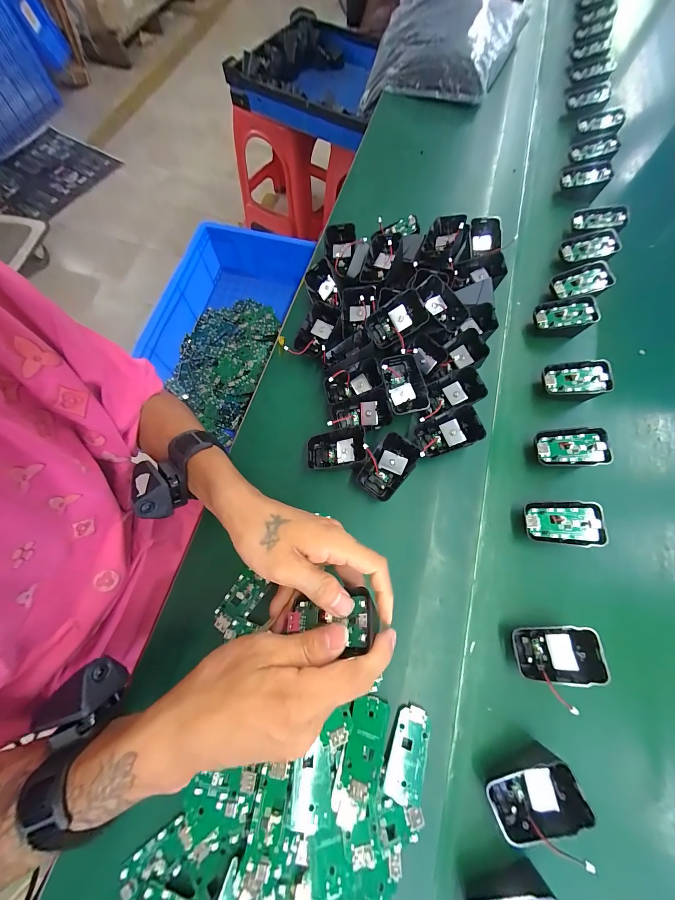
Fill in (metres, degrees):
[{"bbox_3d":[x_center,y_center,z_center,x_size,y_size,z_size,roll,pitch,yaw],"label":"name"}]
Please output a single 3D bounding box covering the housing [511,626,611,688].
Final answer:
[{"bbox_3d":[0.202,0.187,0.280,0.069,0.025,0.045,-13,69,27],"label":"housing"}]

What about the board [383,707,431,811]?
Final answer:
[{"bbox_3d":[0.061,0.259,0.261,0.029,0.004,0.064,17,70,6],"label":"board"}]

